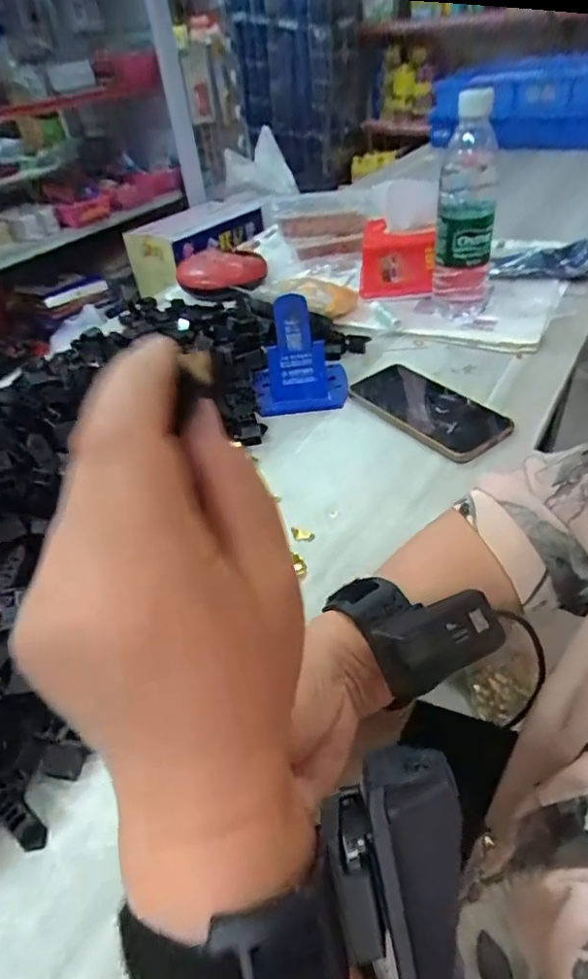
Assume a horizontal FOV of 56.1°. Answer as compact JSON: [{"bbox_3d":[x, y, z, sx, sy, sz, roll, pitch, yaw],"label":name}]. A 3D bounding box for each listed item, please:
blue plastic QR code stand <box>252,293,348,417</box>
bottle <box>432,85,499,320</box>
[{"bbox_3d":[0.005,-0.134,0.557,0.099,0.097,0.065,-10,40,-3],"label":"blue plastic QR code stand"},{"bbox_3d":[0.190,-0.302,0.609,0.061,0.223,0.067,8,43,17],"label":"bottle"}]

